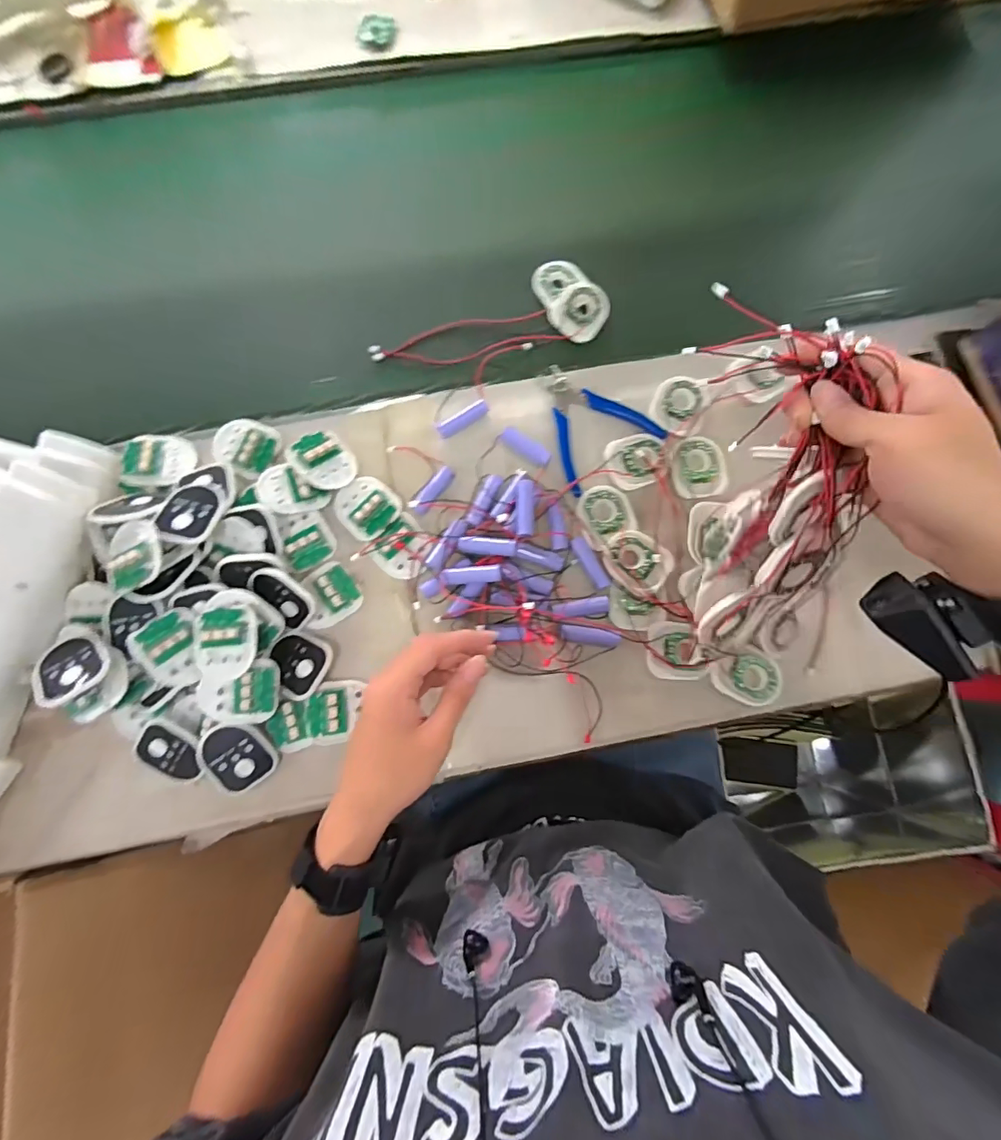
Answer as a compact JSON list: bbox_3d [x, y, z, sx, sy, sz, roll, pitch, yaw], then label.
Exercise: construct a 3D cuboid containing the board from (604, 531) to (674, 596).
[{"bbox_3d":[0.120,-0.008,0.455,0.057,0.013,0.049,32,80,5],"label":"board"}]

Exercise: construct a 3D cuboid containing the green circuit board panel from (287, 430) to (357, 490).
[{"bbox_3d":[-0.156,-0.098,0.464,0.056,0.010,0.049,46,67,-7],"label":"green circuit board panel"}]

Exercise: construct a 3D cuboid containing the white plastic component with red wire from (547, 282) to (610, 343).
[{"bbox_3d":[0.079,-0.259,0.518,0.052,0.017,0.065,37,81,6],"label":"white plastic component with red wire"}]

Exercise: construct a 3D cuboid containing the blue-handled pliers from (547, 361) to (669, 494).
[{"bbox_3d":[0.076,-0.141,0.483,0.102,0.008,0.115,-36,82,-7],"label":"blue-handled pliers"}]

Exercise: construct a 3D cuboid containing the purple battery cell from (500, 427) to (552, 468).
[{"bbox_3d":[0.023,-0.111,0.475,0.048,0.018,0.016,30,80,4],"label":"purple battery cell"}]

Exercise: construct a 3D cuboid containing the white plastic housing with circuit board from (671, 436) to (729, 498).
[{"bbox_3d":[0.182,-0.094,0.479,0.049,0.009,0.057,-8,79,-3],"label":"white plastic housing with circuit board"}]

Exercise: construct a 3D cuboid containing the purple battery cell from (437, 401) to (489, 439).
[{"bbox_3d":[-0.034,-0.140,0.484,0.050,0.012,0.011,-33,82,-7],"label":"purple battery cell"}]

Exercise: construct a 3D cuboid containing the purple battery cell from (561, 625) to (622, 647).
[{"bbox_3d":[0.077,0.057,0.442,0.051,0.015,0.014,9,79,1],"label":"purple battery cell"}]

